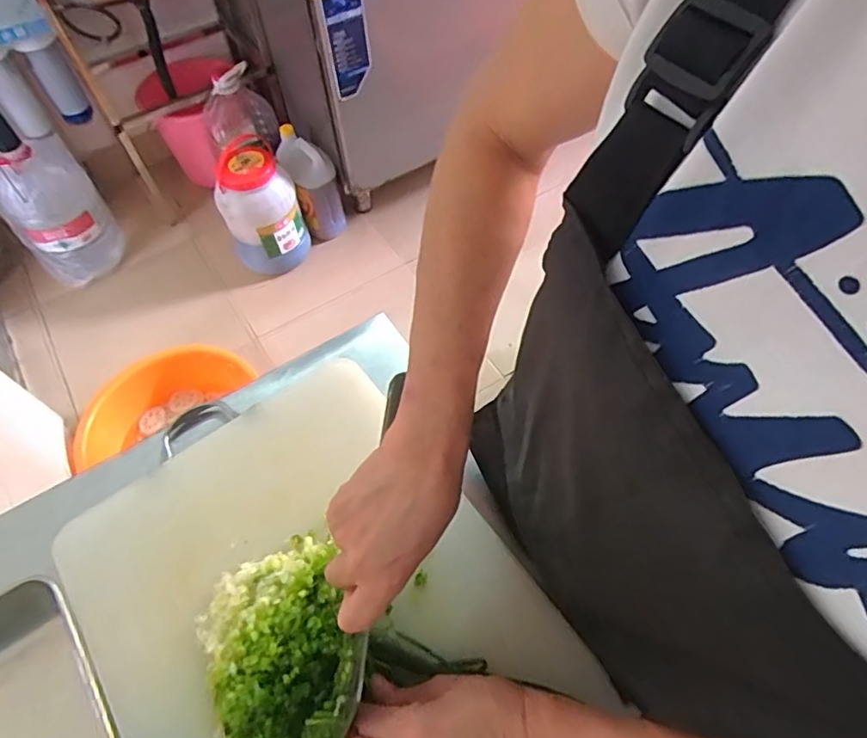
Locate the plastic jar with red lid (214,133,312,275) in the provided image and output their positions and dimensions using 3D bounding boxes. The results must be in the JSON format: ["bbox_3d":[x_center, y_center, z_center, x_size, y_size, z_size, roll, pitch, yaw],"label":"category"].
[{"bbox_3d":[-0.495,-0.468,1.590,0.203,0.366,0.214,-1,58,2],"label":"plastic jar with red lid"}]

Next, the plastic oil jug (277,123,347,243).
[{"bbox_3d":[-0.367,-0.538,1.685,0.133,0.292,0.166,-30,62,-16],"label":"plastic oil jug"}]

